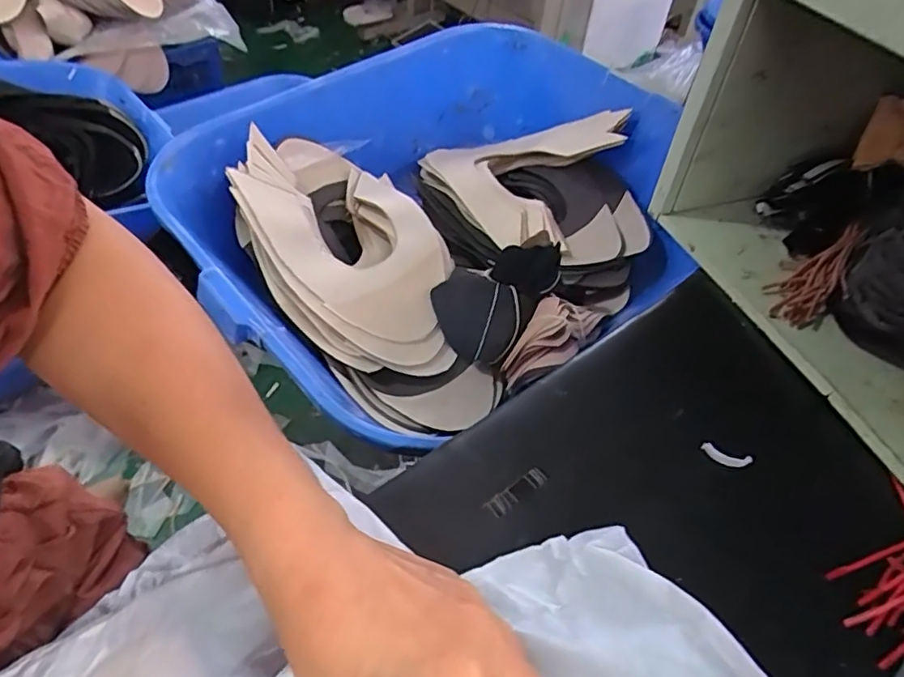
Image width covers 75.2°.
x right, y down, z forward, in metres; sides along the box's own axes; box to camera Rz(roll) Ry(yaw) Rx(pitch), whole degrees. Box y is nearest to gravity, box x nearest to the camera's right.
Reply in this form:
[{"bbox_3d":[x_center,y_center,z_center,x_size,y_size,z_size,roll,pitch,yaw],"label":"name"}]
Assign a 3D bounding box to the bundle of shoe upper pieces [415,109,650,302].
[{"bbox_3d":[0.106,-0.189,0.786,0.275,0.121,0.308,-7,49,-11],"label":"bundle of shoe upper pieces"}]

